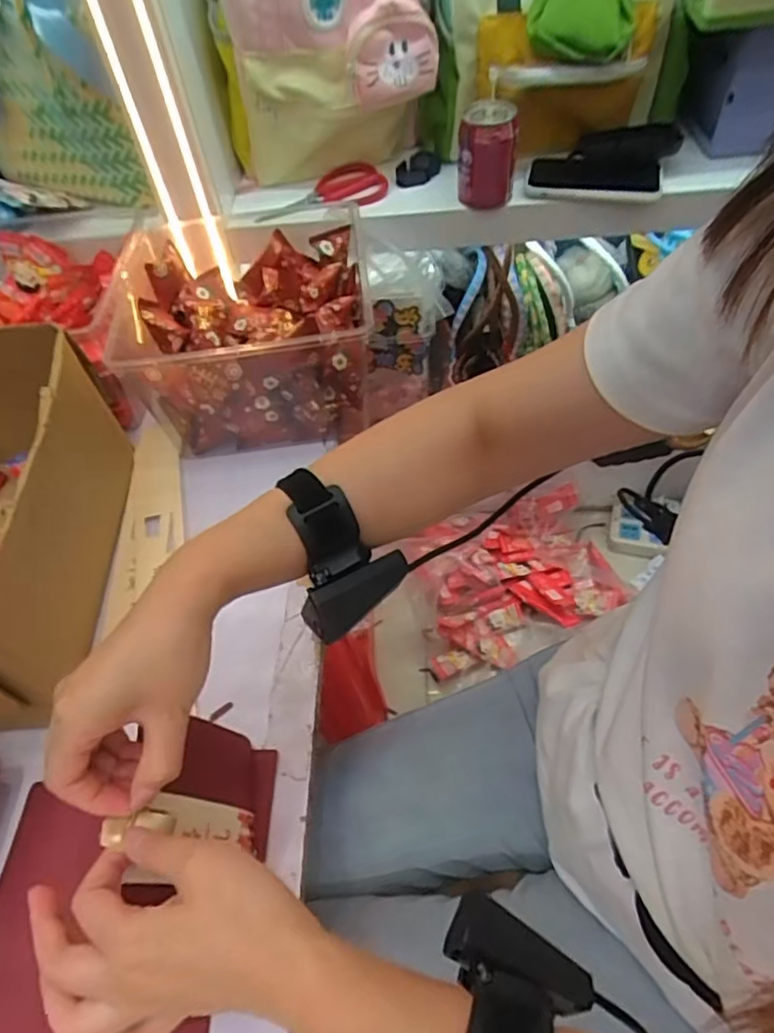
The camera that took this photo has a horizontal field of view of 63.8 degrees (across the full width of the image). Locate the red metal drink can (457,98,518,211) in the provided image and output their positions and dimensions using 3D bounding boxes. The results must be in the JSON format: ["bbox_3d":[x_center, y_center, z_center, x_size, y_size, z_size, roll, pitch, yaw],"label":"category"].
[{"bbox_3d":[0.111,-0.402,0.697,0.062,0.092,0.053,5,54,9],"label":"red metal drink can"}]

